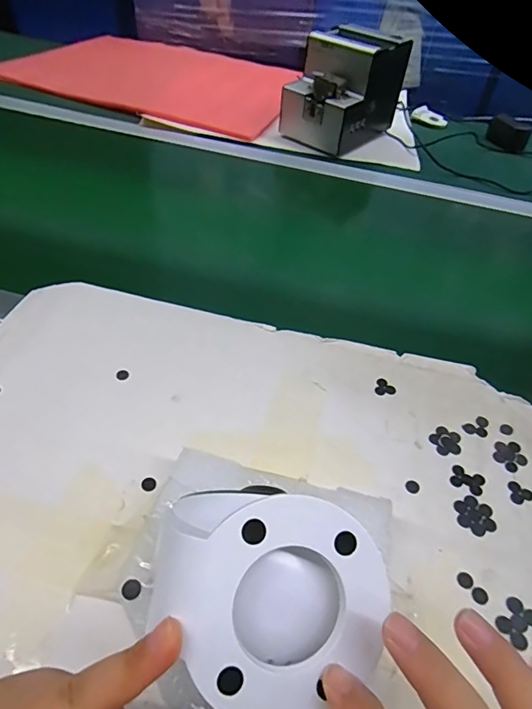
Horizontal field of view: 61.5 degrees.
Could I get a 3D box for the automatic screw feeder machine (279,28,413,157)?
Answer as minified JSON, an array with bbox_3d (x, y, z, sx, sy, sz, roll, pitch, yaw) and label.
[{"bbox_3d":[0.131,-0.449,0.762,0.133,0.146,0.186,31,52,20],"label":"automatic screw feeder machine"}]

